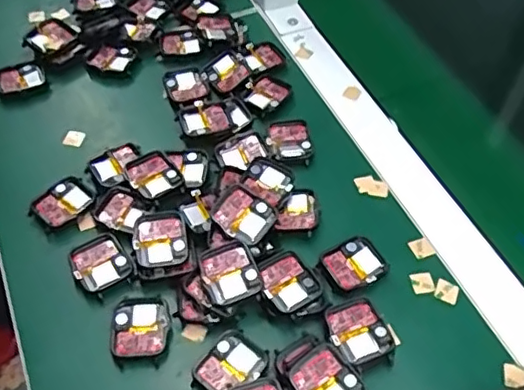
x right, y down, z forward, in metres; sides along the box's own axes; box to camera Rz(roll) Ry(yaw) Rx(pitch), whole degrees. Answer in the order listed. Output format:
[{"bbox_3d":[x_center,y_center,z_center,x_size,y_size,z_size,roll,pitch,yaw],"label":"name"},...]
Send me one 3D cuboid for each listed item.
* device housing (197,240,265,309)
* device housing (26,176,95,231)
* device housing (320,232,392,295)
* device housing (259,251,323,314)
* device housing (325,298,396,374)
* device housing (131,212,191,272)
[{"bbox_3d":[-0.022,0.054,0.406,0.037,0.012,0.043,-24,62,-8],"label":"device housing"},{"bbox_3d":[-0.152,0.008,0.461,0.035,0.013,0.046,36,59,20],"label":"device housing"},{"bbox_3d":[0.068,0.050,0.431,0.045,0.005,0.037,-25,59,-21],"label":"device housing"},{"bbox_3d":[0.018,0.061,0.412,0.039,0.012,0.042,-31,61,-24],"label":"device housing"},{"bbox_3d":[0.064,0.094,0.393,0.039,0.018,0.047,-13,55,-13],"label":"device housing"},{"bbox_3d":[-0.073,0.034,0.429,0.039,0.012,0.045,-9,66,-10],"label":"device housing"}]

